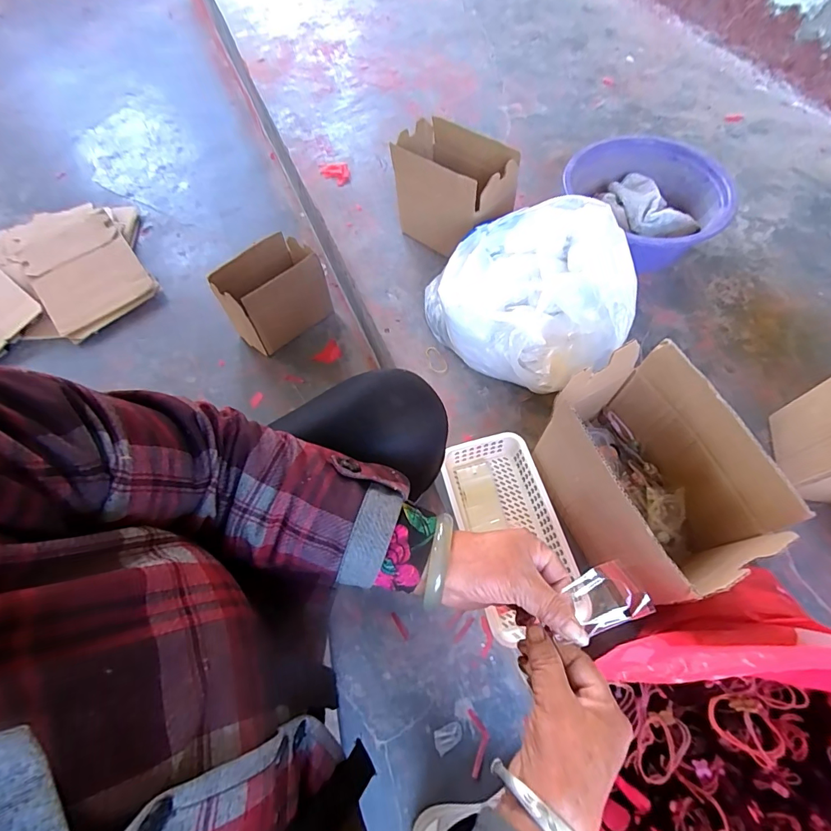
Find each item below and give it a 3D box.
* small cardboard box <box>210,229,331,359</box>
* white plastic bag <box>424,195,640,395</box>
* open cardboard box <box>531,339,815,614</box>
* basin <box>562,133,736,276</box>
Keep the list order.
[{"bbox_3d":[-0.311,-0.257,0.954,0.113,0.204,0.202,35,71,18],"label":"small cardboard box"},{"bbox_3d":[0.170,-0.197,0.679,0.243,0.175,0.294,-42,69,-16],"label":"white plastic bag"},{"bbox_3d":[0.260,0.074,0.512,0.156,0.185,0.233,-24,65,-9],"label":"open cardboard box"},{"bbox_3d":[0.414,-0.382,0.805,0.266,0.116,0.251,7,65,6],"label":"basin"}]

